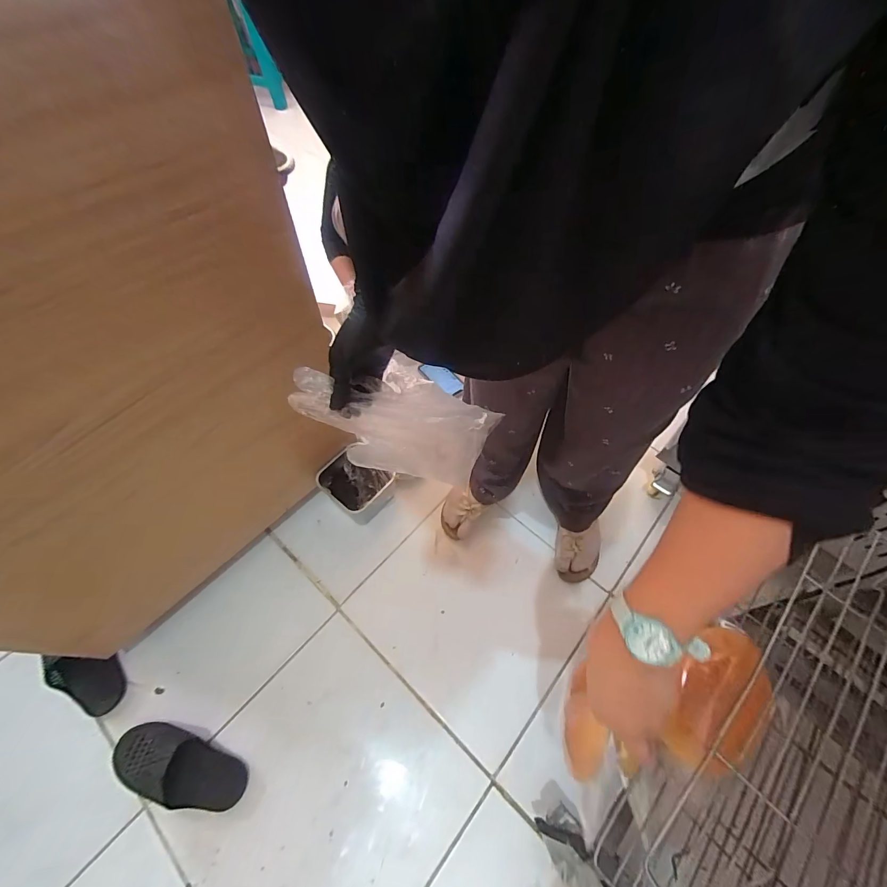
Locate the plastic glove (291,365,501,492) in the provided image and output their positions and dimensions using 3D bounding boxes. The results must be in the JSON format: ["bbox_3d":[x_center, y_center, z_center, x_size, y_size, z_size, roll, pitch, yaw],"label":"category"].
[{"bbox_3d":[-0.062,-0.021,0.456,0.225,0.031,0.104,12,86,-5],"label":"plastic glove"}]

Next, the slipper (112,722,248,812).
[{"bbox_3d":[-0.433,0.528,0.639,0.217,0.061,0.079,16,59,8],"label":"slipper"}]

